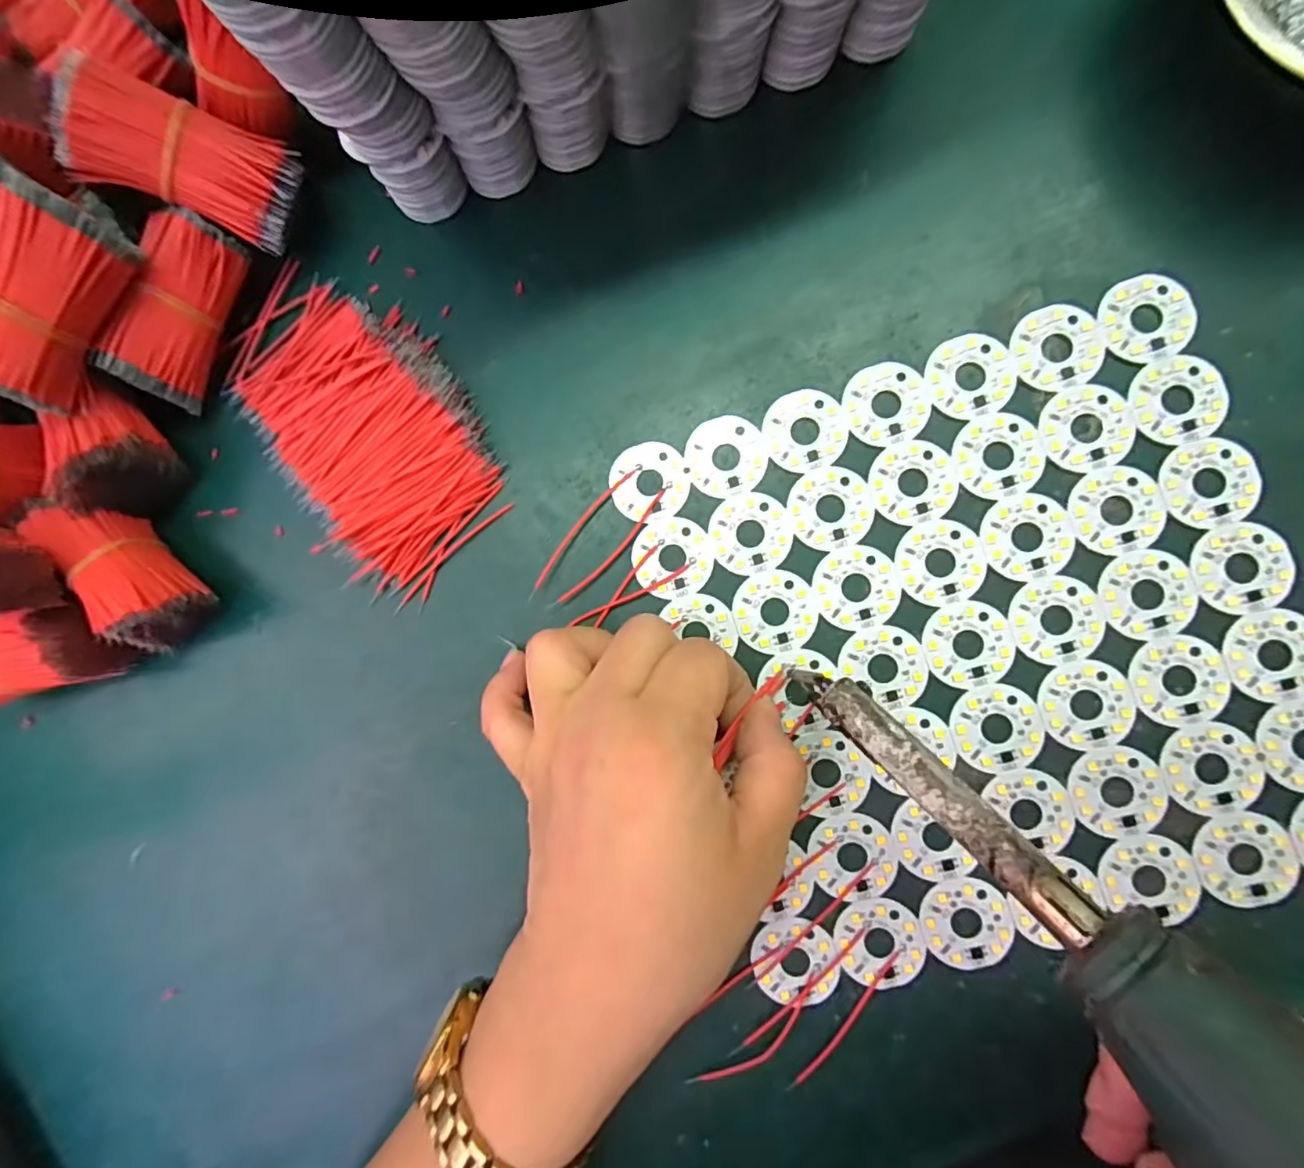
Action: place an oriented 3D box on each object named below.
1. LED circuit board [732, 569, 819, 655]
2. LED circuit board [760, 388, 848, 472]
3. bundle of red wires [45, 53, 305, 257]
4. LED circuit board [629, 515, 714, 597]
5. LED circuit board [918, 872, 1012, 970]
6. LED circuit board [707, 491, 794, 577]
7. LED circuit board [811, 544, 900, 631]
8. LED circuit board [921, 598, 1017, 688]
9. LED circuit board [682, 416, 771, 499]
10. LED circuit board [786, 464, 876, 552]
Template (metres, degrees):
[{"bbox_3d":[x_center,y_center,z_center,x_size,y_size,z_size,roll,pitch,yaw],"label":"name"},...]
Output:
[{"bbox_3d":[0.046,0.010,0.222,0.030,0.004,0.030,-8,86,7],"label":"LED circuit board"},{"bbox_3d":[0.058,-0.058,0.223,0.030,0.004,0.030,-7,86,7],"label":"LED circuit board"},{"bbox_3d":[-0.170,-0.155,0.217,0.071,0.020,0.035,14,89,-24],"label":"bundle of red wires"},{"bbox_3d":[0.008,-0.010,0.228,0.030,0.004,0.030,-8,86,7],"label":"LED circuit board"},{"bbox_3d":[0.110,0.119,0.209,0.029,0.004,0.031,-5,87,7],"label":"LED circuit board"},{"bbox_3d":[0.037,-0.019,0.224,0.031,0.004,0.031,-8,86,7],"label":"LED circuit board"},{"bbox_3d":[0.075,0.001,0.218,0.030,0.004,0.030,-9,86,7],"label":"LED circuit board"},{"bbox_3d":[0.113,0.022,0.212,0.030,0.004,0.031,-9,86,7],"label":"LED circuit board"},{"bbox_3d":[0.028,-0.049,0.227,0.030,0.004,0.030,-7,86,7],"label":"LED circuit board"},{"bbox_3d":[0.066,-0.028,0.221,0.030,0.004,0.030,33,92,8],"label":"LED circuit board"}]

